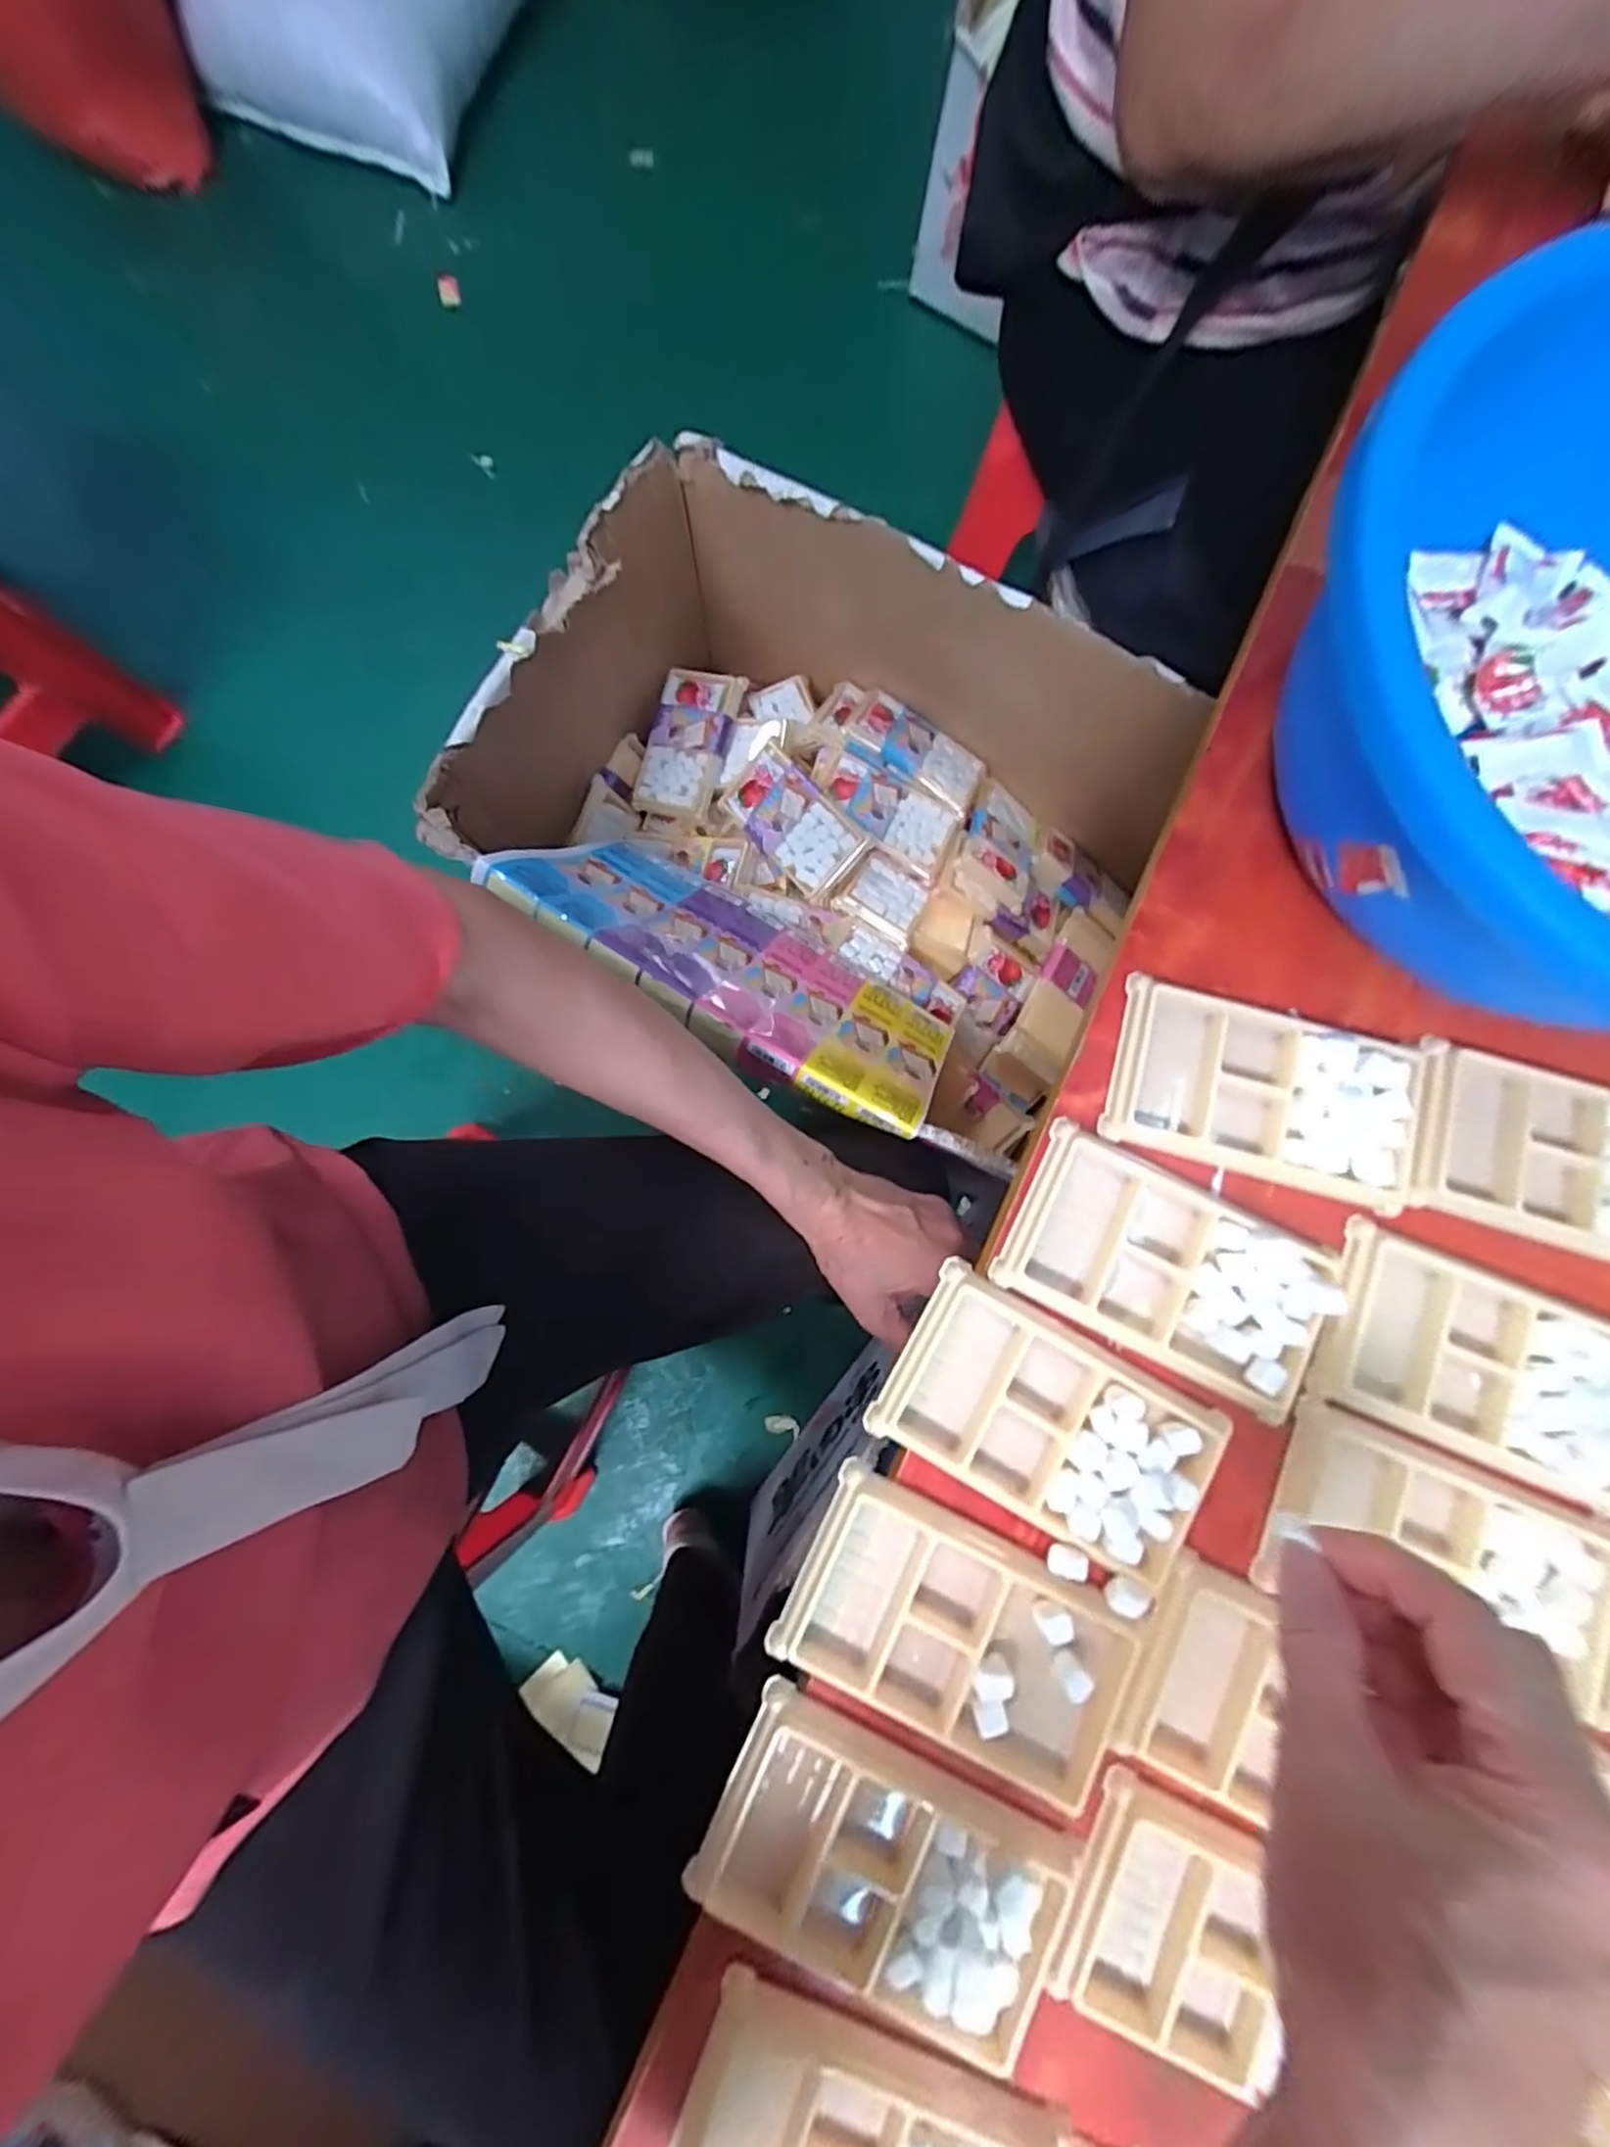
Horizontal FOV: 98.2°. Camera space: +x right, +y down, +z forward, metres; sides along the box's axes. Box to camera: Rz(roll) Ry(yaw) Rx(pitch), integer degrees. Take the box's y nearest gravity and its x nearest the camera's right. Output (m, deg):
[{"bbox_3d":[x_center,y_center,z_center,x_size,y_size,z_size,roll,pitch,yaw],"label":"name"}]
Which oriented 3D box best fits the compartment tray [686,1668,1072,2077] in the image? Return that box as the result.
[{"bbox_3d":[0.031,0.307,0.265,0.134,0.012,0.077,25,81,4],"label":"compartment tray"}]

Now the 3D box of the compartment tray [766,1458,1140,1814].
[{"bbox_3d":[0.061,0.228,0.283,0.134,0.016,0.082,27,81,5],"label":"compartment tray"}]

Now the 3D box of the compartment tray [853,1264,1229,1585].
[{"bbox_3d":[0.102,0.149,0.292,0.132,0.011,0.079,30,81,5],"label":"compartment tray"}]

